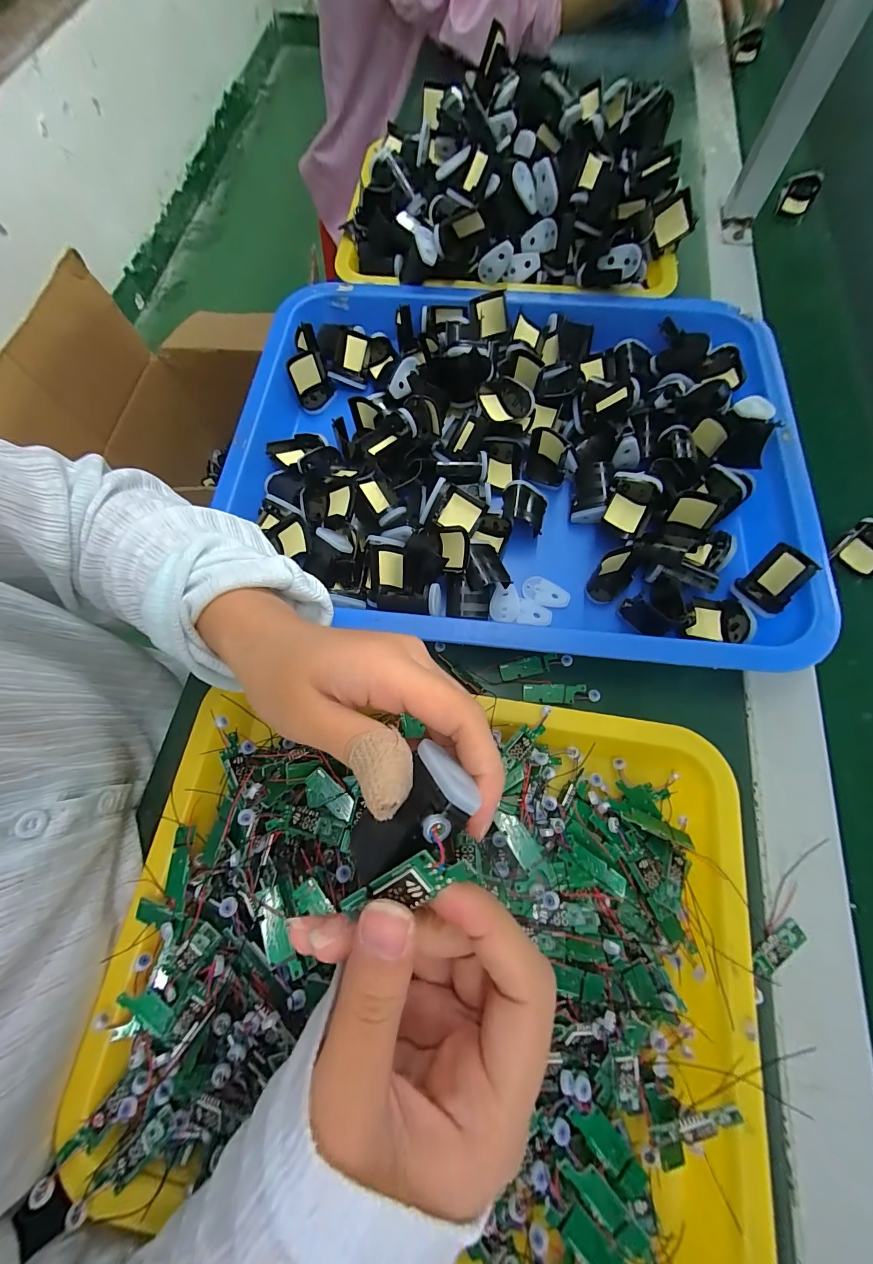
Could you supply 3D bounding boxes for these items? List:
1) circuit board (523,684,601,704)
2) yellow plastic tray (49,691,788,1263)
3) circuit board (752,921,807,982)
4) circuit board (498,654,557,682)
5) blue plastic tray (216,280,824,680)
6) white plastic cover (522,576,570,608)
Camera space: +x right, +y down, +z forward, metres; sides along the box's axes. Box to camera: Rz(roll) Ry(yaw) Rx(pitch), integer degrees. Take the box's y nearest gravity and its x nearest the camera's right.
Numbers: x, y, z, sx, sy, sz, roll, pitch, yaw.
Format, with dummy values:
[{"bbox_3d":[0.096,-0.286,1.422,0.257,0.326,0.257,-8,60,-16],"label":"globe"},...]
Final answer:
[{"bbox_3d":[0.089,0.044,0.283,0.053,0.005,0.013,0,71,2],"label":"circuit board"},{"bbox_3d":[0.003,0.164,0.216,0.341,0.051,0.259,6,72,4],"label":"yellow plastic tray"},{"bbox_3d":[0.195,0.181,0.229,0.039,0.004,0.012,-30,66,-14],"label":"circuit board"},{"bbox_3d":[0.067,0.026,0.291,0.042,0.006,0.013,-11,71,-2],"label":"circuit board"},{"bbox_3d":[0.057,-0.145,0.327,0.439,0.042,0.335,6,72,4],"label":"blue plastic tray"},{"bbox_3d":[0.083,-0.031,0.303,0.034,0.004,0.020,17,73,7],"label":"white plastic cover"}]

